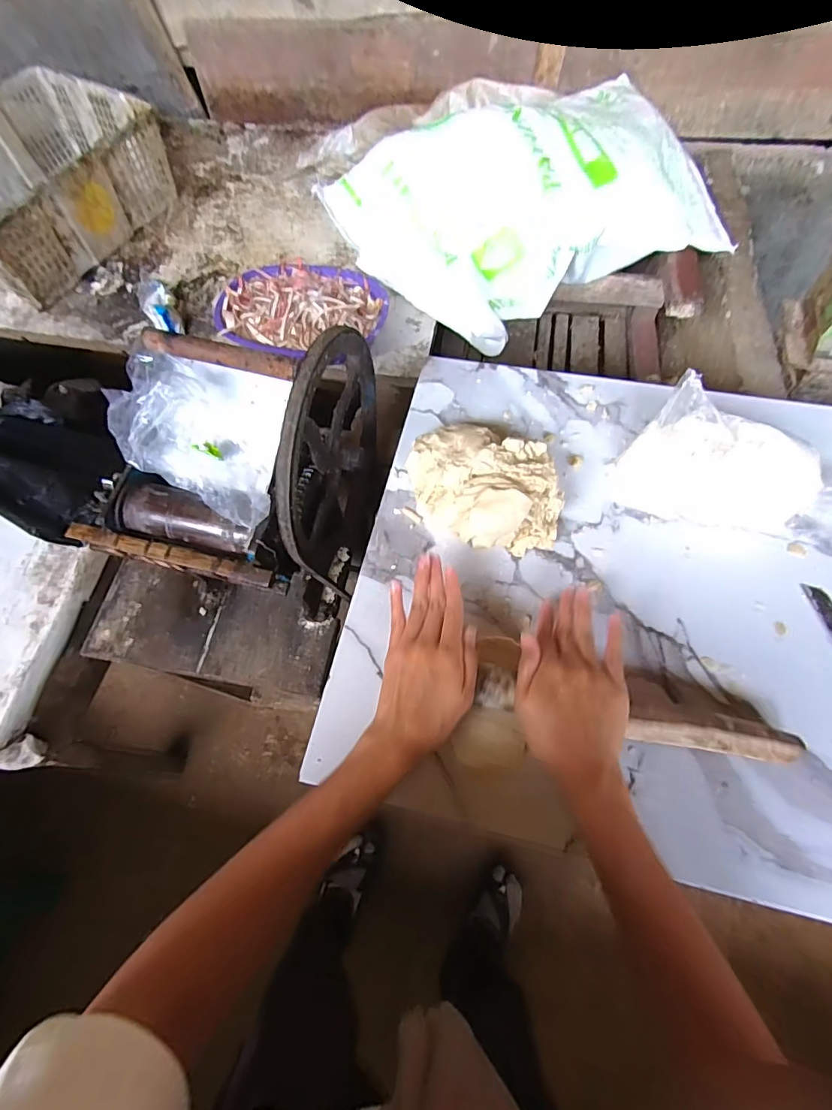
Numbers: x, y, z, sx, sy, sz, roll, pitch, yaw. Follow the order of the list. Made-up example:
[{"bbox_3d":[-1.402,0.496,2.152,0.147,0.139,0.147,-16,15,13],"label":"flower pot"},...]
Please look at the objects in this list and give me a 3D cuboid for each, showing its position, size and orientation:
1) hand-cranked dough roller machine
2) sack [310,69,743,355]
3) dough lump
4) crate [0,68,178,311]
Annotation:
[{"bbox_3d":[-0.189,-0.109,0.543,0.229,0.271,0.310,21,68,10],"label":"hand-cranked dough roller machine"},{"bbox_3d":[0.225,-0.648,0.868,0.634,0.197,0.463,-33,70,-13],"label":"sack"},{"bbox_3d":[0.068,-0.071,0.474,0.160,0.063,0.116,24,69,11],"label":"dough lump"},{"bbox_3d":[-0.774,-0.759,0.983,0.339,0.175,0.481,26,69,12],"label":"crate"}]

